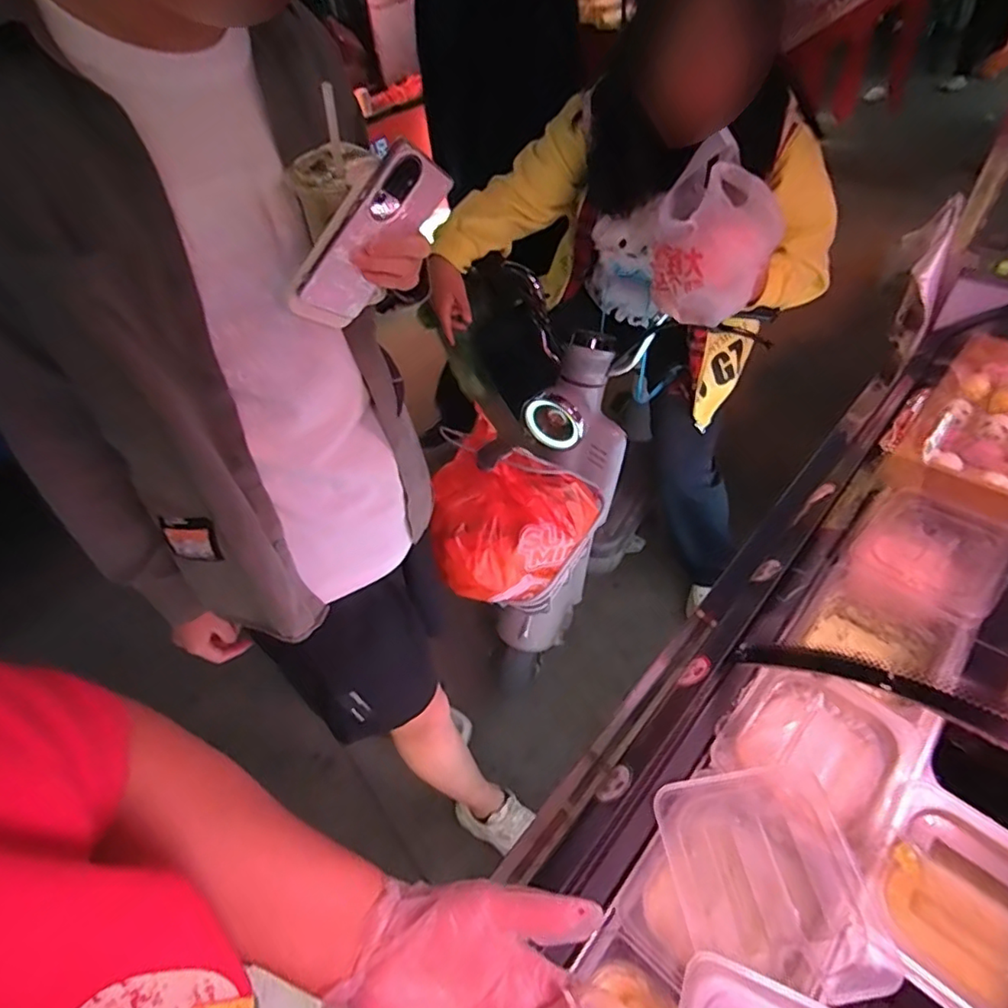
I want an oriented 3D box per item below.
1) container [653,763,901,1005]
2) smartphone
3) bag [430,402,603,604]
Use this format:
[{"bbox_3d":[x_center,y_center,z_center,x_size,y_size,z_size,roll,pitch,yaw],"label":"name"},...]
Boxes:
[{"bbox_3d":[0.241,0.344,0.528,0.160,0.043,0.175,-7,46,0],"label":"container"},{"bbox_3d":[-0.128,-0.240,0.529,0.080,0.184,0.018,0,53,-53],"label":"smartphone"},{"bbox_3d":[0.017,0.021,1.106,0.274,0.243,0.304,15,50,20],"label":"bag"}]

